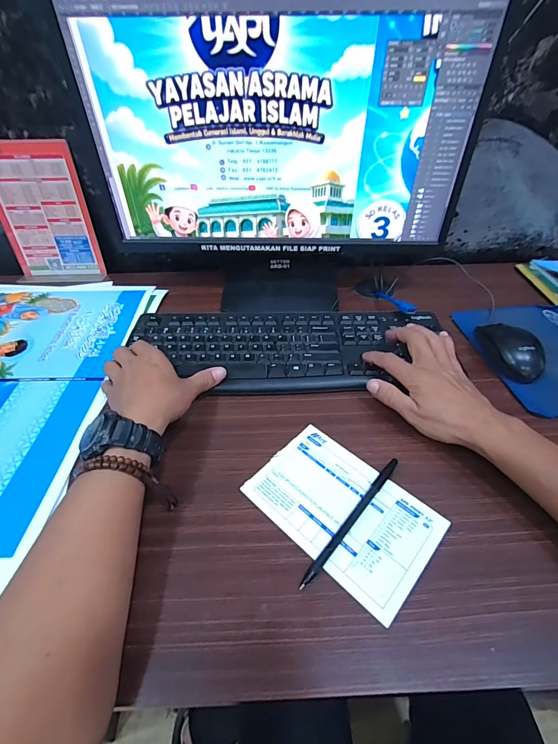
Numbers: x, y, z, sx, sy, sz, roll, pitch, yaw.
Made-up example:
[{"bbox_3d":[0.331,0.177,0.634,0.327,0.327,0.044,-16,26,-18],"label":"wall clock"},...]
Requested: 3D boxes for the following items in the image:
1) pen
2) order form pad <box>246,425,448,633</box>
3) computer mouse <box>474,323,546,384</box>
[{"bbox_3d":[0.067,0.131,0.321,0.010,0.006,0.147,32,53,28],"label":"pen"},{"bbox_3d":[0.058,0.124,0.331,0.161,0.004,0.105,33,54,28],"label":"order form pad"},{"bbox_3d":[0.303,-0.032,0.461,0.053,0.031,0.098,-2,45,-2],"label":"computer mouse"}]

